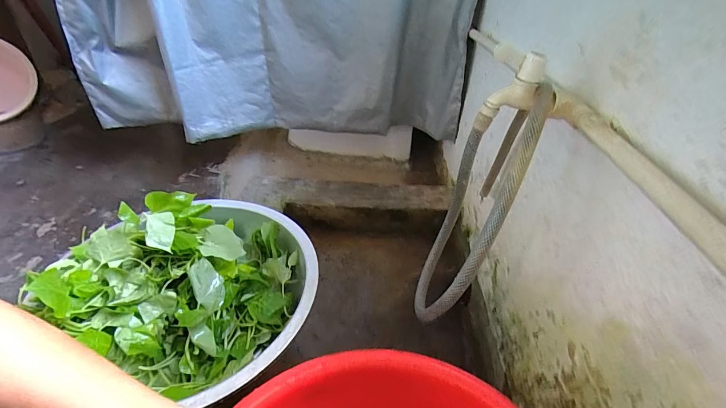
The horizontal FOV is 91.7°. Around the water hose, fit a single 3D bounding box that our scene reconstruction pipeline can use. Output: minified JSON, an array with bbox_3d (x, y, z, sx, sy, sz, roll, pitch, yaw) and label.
[{"bbox_3d":[0.140,0.024,0.471,0.093,0.325,0.172,17,39,17],"label":"water hose"}]

